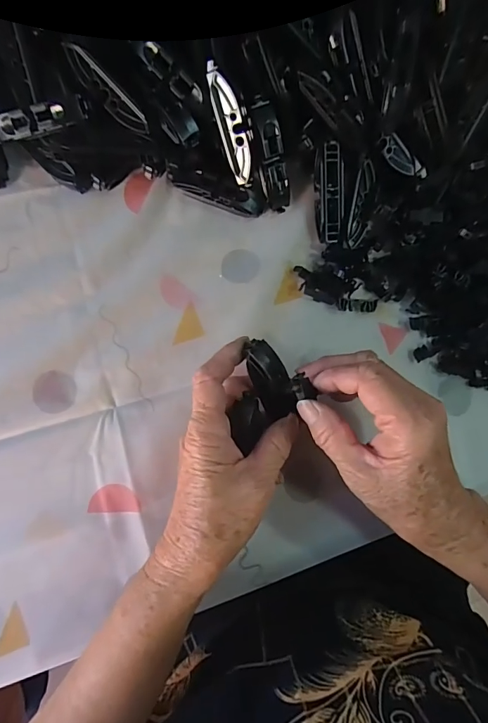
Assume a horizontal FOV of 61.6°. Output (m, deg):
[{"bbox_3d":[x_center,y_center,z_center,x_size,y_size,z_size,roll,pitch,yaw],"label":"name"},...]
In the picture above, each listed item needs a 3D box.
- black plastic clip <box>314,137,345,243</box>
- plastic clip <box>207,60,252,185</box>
[{"bbox_3d":[0.069,-0.135,0.333,0.021,0.019,0.074,-4,103,-7],"label":"black plastic clip"},{"bbox_3d":[-0.007,-0.172,0.298,0.024,0.013,0.078,-25,124,-8],"label":"plastic clip"}]

